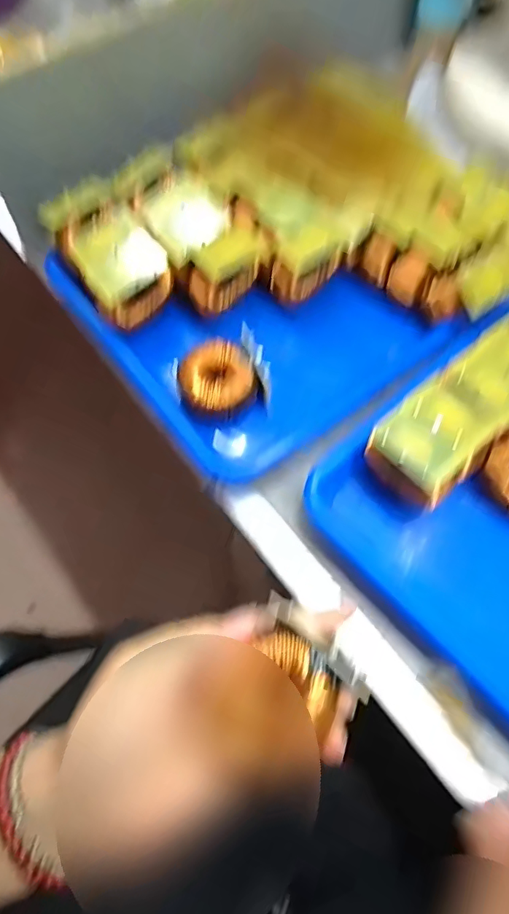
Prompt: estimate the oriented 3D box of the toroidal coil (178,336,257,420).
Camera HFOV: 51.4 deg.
[{"bbox_3d":[-0.026,-0.055,0.372,0.051,0.023,0.055,0,67,-1],"label":"toroidal coil"}]

